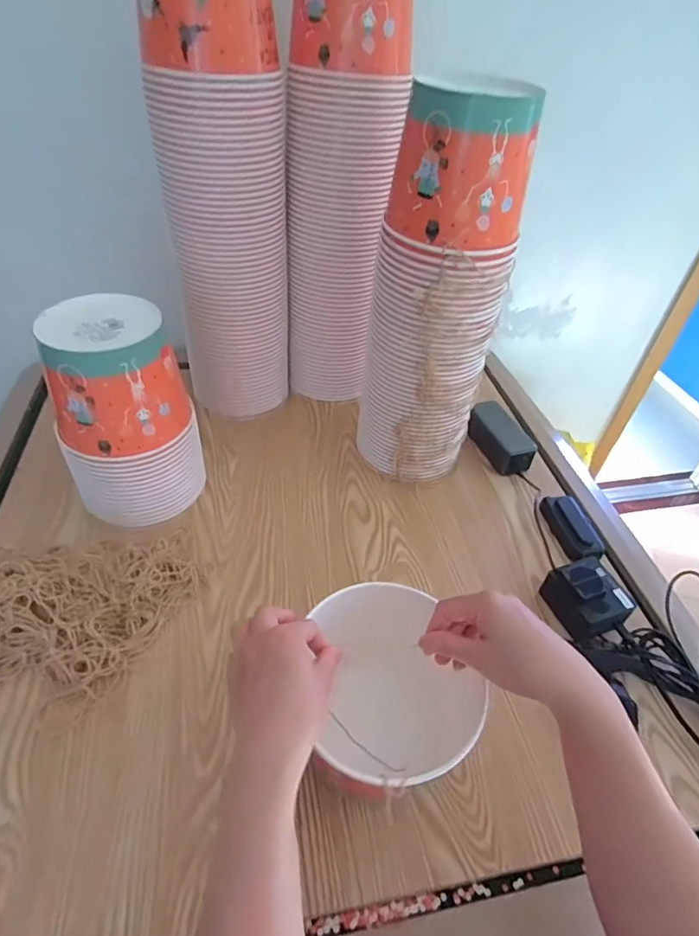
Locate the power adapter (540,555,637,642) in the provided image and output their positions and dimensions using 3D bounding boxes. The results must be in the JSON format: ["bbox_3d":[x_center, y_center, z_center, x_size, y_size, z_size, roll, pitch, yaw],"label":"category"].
[{"bbox_3d":[0.284,0.152,0.601,0.069,0.058,0.083,-12,46,-18],"label":"power adapter"}]

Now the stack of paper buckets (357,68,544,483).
[{"bbox_3d":[0.107,-0.196,0.648,0.160,0.468,0.153,10,44,4],"label":"stack of paper buckets"}]

